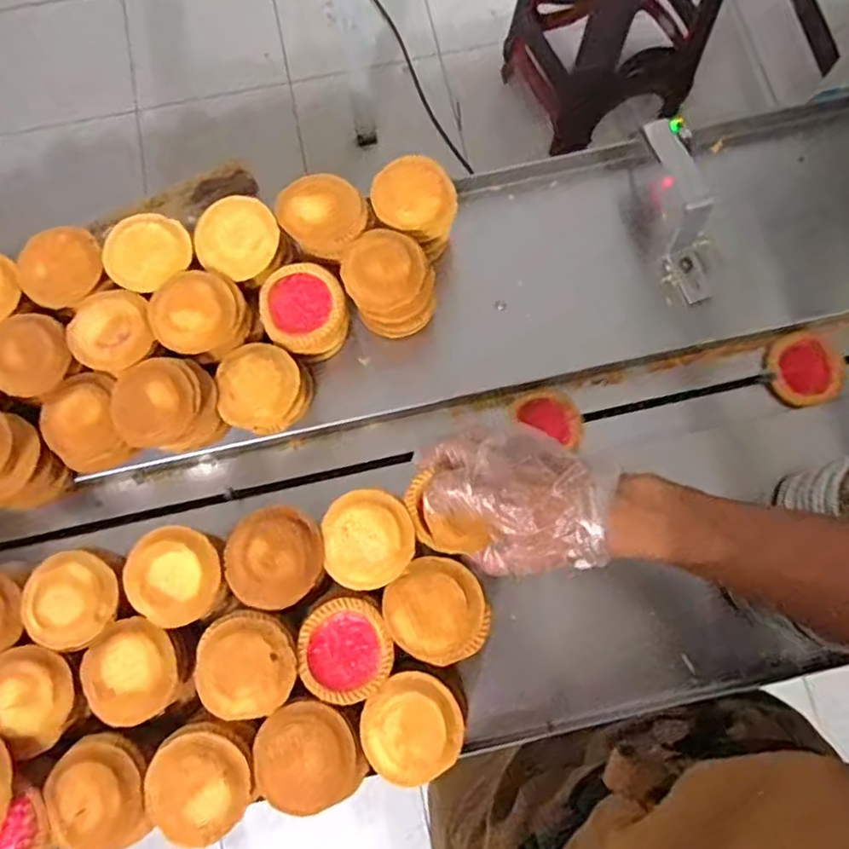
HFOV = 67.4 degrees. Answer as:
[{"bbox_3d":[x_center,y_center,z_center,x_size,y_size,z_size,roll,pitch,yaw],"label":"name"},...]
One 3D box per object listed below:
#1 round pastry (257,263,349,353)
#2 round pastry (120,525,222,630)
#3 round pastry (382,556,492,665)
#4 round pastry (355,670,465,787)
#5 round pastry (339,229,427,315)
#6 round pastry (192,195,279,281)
[{"bbox_3d":[-0.103,-0.099,0.541,0.070,0.029,0.065,0,76,0],"label":"round pastry"},{"bbox_3d":[-0.187,0.112,0.470,0.065,0.018,0.069,0,76,0],"label":"round pastry"},{"bbox_3d":[0.010,0.135,0.463,0.069,0.013,0.075,0,76,0],"label":"round pastry"},{"bbox_3d":[-0.009,0.210,0.441,0.068,0.014,0.065,-25,77,-6],"label":"round pastry"},{"bbox_3d":[-0.034,-0.131,0.536,0.068,0.021,0.063,0,76,0],"label":"round pastry"},{"bbox_3d":[-0.161,-0.159,0.548,0.069,0.016,0.069,0,92,-2],"label":"round pastry"}]

